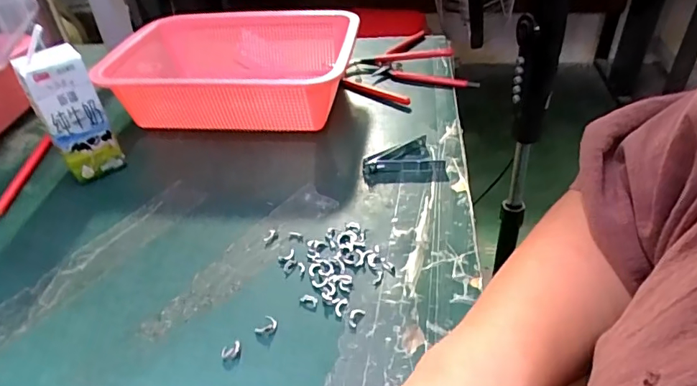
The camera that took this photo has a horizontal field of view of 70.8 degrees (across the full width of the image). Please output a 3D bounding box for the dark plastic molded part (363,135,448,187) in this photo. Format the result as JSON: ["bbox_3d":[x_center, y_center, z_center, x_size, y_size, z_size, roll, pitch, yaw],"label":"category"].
[{"bbox_3d":[0.052,-0.033,0.468,0.075,0.016,0.059,-5,39,2],"label":"dark plastic molded part"}]

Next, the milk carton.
[{"bbox_3d":[-0.249,-0.071,0.441,0.050,0.147,0.031,-31,45,-27],"label":"milk carton"}]

